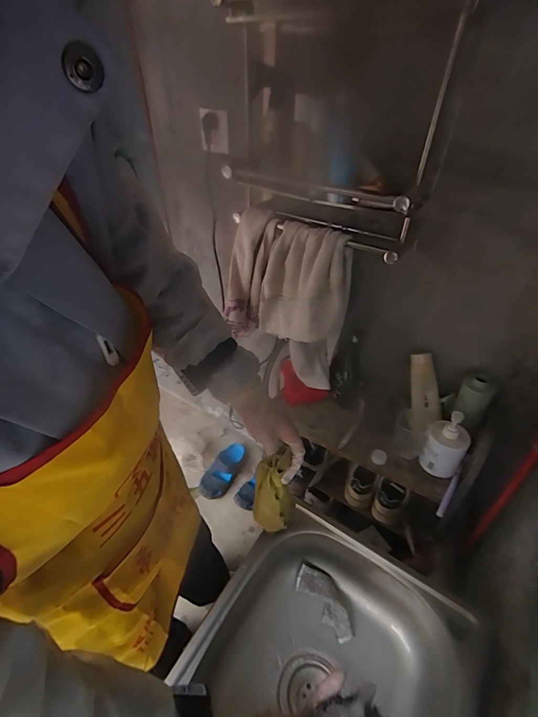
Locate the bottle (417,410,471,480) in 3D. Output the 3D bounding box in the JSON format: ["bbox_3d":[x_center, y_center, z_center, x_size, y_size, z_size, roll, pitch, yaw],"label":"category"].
[{"bbox_3d":[0.372,0.180,0.716,0.080,0.143,0.067,28,49,30],"label":"bottle"}]

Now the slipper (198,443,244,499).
[{"bbox_3d":[-0.185,0.452,1.387,0.108,0.065,0.257,17,44,21],"label":"slipper"}]

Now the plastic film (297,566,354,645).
[{"bbox_3d":[0.106,0.454,0.635,0.055,0.018,0.133,-31,67,-20],"label":"plastic film"}]

